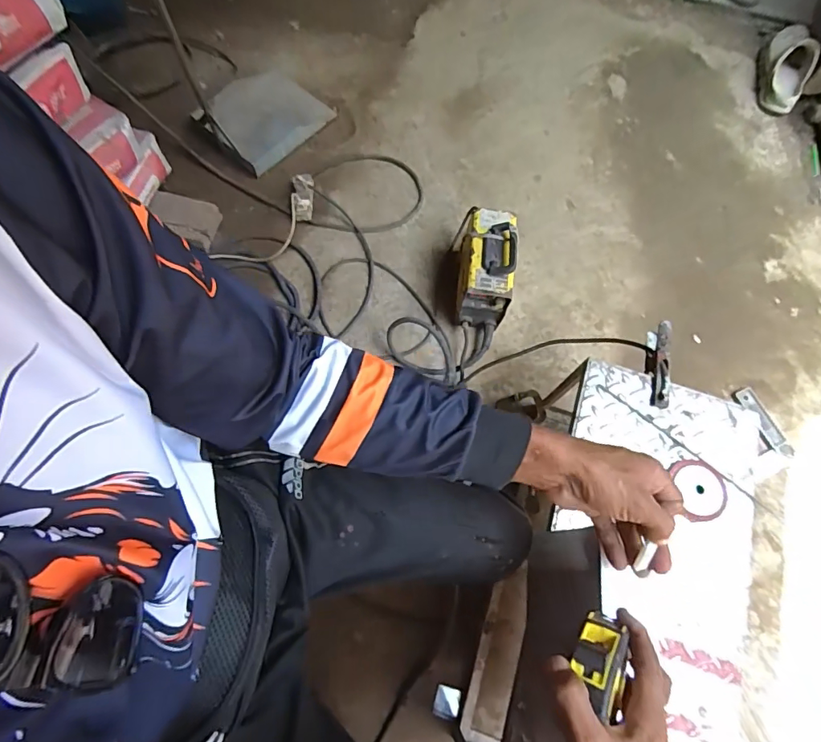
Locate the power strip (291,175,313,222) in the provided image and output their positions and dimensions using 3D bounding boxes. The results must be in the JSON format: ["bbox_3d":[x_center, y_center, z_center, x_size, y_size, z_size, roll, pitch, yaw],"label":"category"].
[{"bbox_3d":[-0.276,-0.443,1.206,0.050,0.035,0.114,6,96,-1],"label":"power strip"}]

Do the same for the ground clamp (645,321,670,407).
[{"bbox_3d":[0.431,-0.005,0.839,0.026,0.068,0.161,15,69,3],"label":"ground clamp"}]

